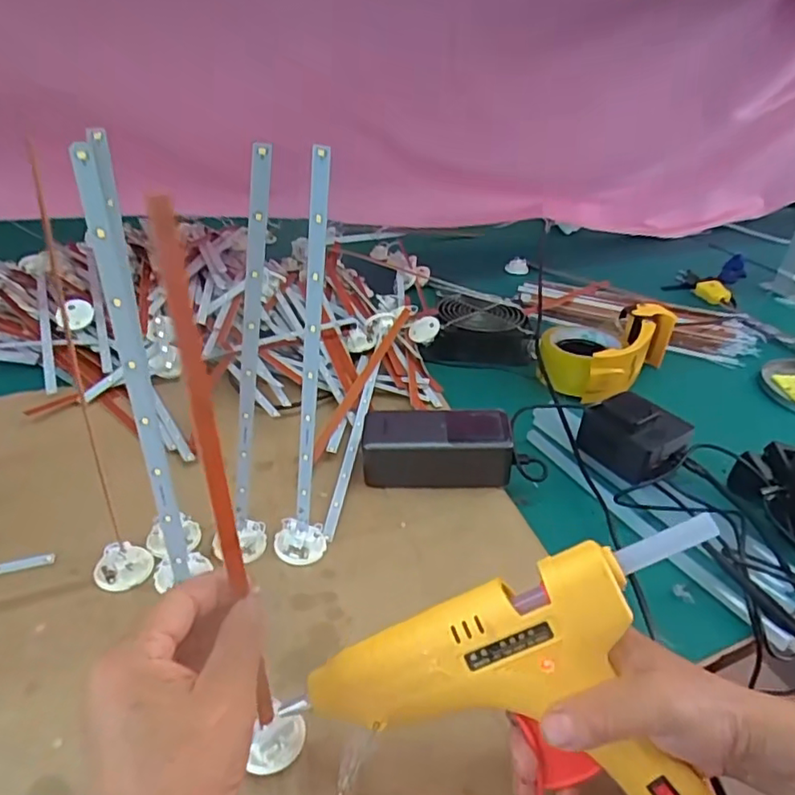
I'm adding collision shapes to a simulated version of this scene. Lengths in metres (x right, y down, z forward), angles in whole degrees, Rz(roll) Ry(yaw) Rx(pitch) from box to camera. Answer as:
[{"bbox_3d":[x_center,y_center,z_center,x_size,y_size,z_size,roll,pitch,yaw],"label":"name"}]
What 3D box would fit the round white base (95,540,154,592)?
[{"bbox_3d":[-0.197,0.120,0.420,0.037,0.014,0.030,-4,33,-14],"label":"round white base"}]

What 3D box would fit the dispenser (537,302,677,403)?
[{"bbox_3d":[0.240,-0.059,0.701,0.110,0.068,0.184,28,40,32],"label":"dispenser"}]

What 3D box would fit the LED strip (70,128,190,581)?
[{"bbox_3d":[-0.139,-0.003,0.316,0.015,0.251,0.004,-9,28,-18],"label":"LED strip"}]

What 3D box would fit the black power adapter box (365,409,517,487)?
[{"bbox_3d":[0.034,0.044,0.518,0.128,0.048,0.050,5,33,1],"label":"black power adapter box"}]

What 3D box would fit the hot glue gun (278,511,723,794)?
[{"bbox_3d":[0.067,0.164,0.306,0.218,0.151,0.049,-21,5,12],"label":"hot glue gun"}]

